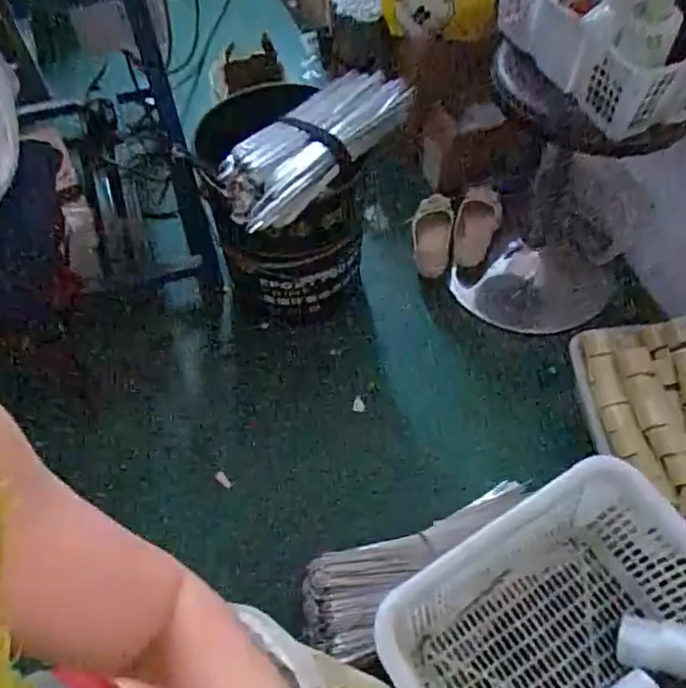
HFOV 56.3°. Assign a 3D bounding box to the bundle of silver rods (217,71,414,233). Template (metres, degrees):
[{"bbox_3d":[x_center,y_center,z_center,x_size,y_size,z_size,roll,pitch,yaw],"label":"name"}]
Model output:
[{"bbox_3d":[-0.034,-0.313,1.018,0.351,0.113,0.118,-35,65,-18],"label":"bundle of silver rods"}]

